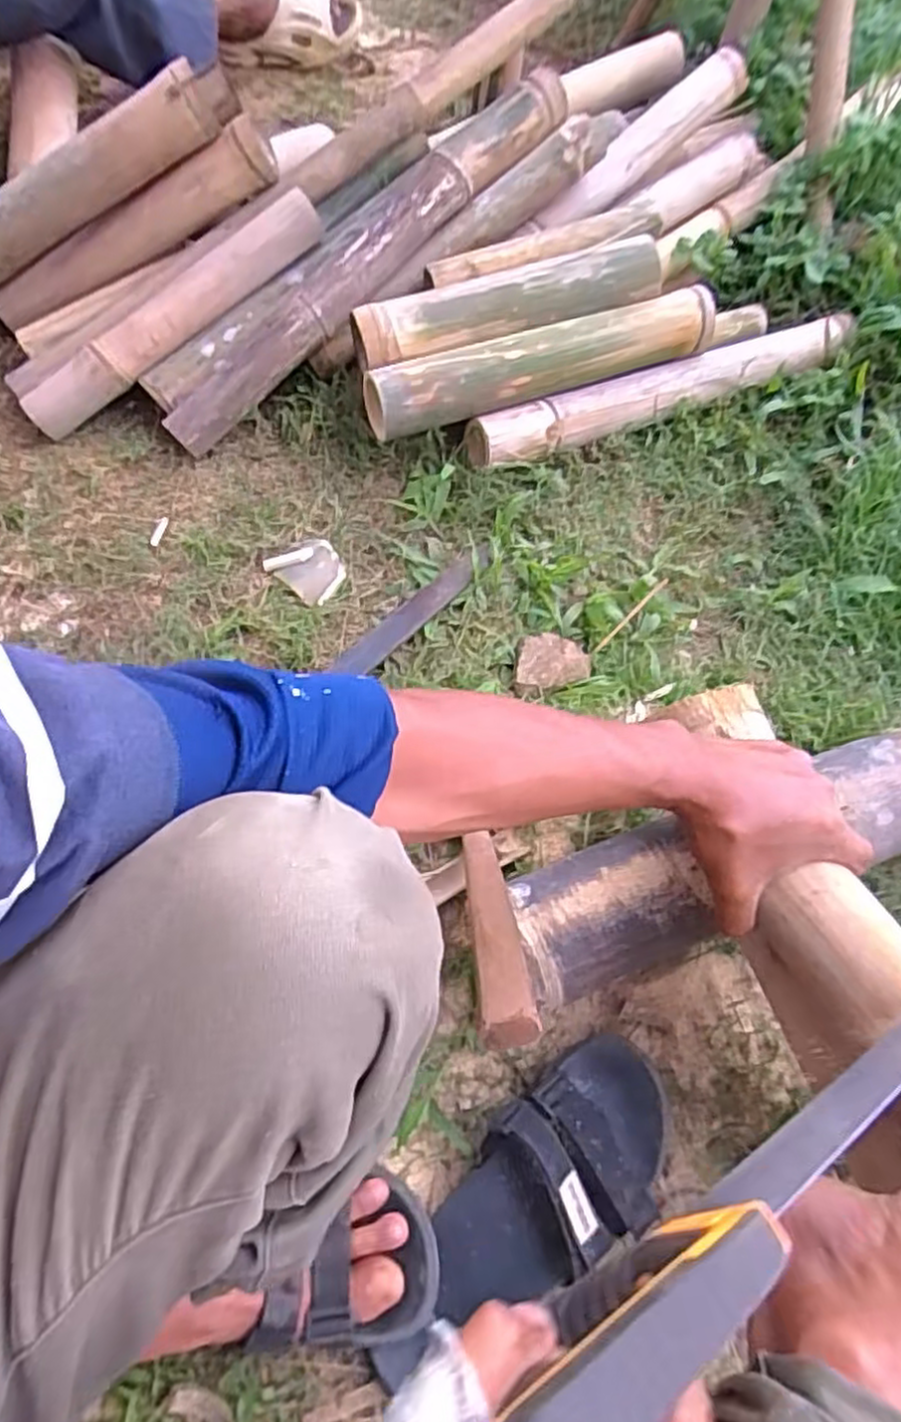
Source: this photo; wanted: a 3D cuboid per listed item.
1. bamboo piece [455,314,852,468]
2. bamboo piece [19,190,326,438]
[{"bbox_3d":[0.263,-0.385,0.885,0.515,0.059,0.065,-19,63,-12],"label":"bamboo piece"},{"bbox_3d":[-0.334,-0.473,0.859,0.409,0.053,0.083,-38,69,-1],"label":"bamboo piece"}]

